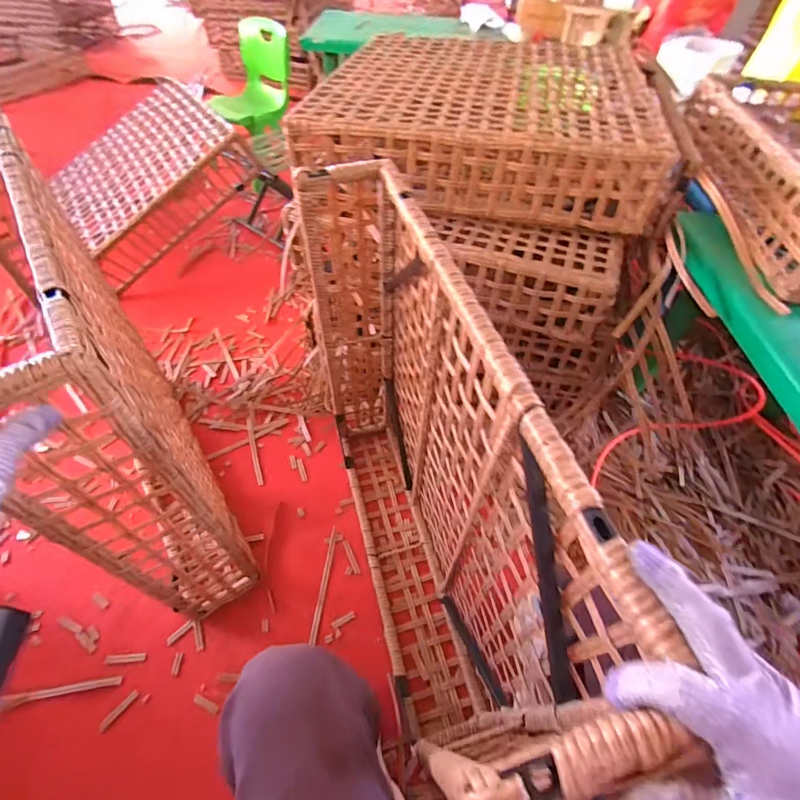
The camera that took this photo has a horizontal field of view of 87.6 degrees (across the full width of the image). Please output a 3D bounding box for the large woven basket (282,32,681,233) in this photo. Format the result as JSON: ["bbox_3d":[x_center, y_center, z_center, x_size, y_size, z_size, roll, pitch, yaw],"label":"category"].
[{"bbox_3d":[0.195,-0.600,0.882,0.662,0.136,0.594,11,52,7],"label":"large woven basket"}]

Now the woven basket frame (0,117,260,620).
[{"bbox_3d":[-0.483,-0.034,0.684,0.137,0.588,0.647,-28,58,-21],"label":"woven basket frame"}]

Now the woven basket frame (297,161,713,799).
[{"bbox_3d":[0.000,0.098,0.636,0.136,0.639,0.690,-12,53,-11],"label":"woven basket frame"}]

